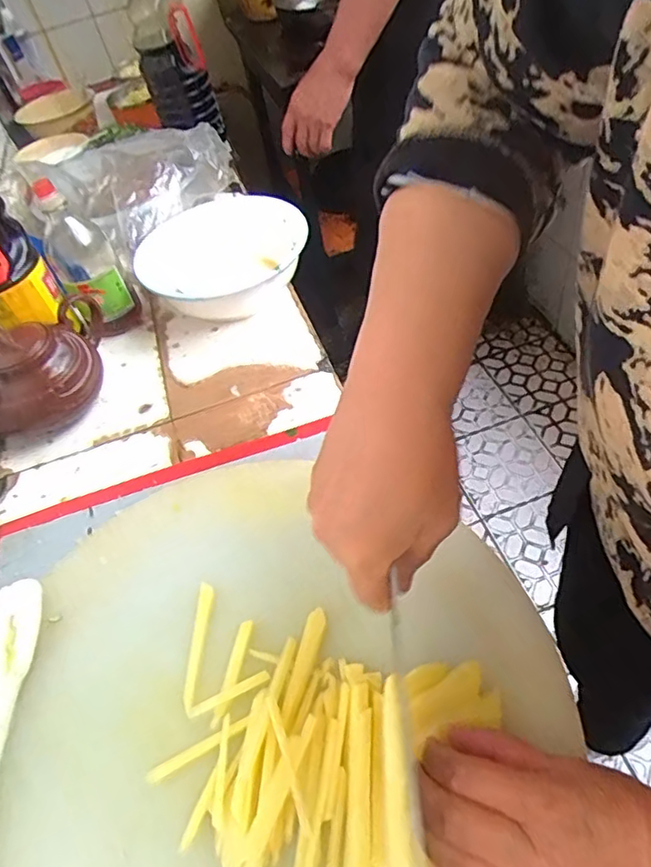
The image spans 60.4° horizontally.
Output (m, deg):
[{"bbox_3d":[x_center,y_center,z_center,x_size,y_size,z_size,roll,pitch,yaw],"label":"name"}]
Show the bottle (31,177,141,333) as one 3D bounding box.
[{"bbox_3d":[-0.287,-0.209,0.661,0.069,0.180,0.071,-27,54,-16],"label":"bottle"}]

